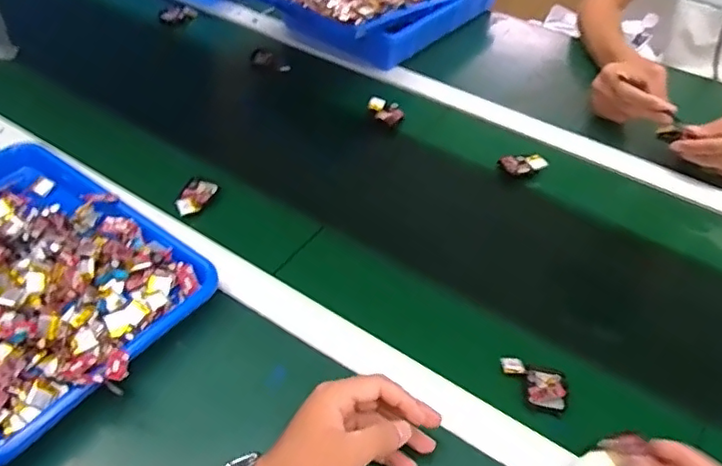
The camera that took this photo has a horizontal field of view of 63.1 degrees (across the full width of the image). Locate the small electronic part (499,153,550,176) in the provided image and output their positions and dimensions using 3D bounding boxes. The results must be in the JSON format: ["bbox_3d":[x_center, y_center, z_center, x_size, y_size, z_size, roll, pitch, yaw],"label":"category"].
[{"bbox_3d":[0.205,-0.087,0.743,0.056,0.023,0.024,1,45,-2],"label":"small electronic part"}]

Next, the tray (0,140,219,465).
[{"bbox_3d":[-0.328,0.032,0.553,0.339,0.060,0.261,30,51,24],"label":"tray"}]

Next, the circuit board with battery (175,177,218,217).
[{"bbox_3d":[-0.187,-0.042,0.670,0.033,0.015,0.061,8,45,5],"label":"circuit board with battery"}]

